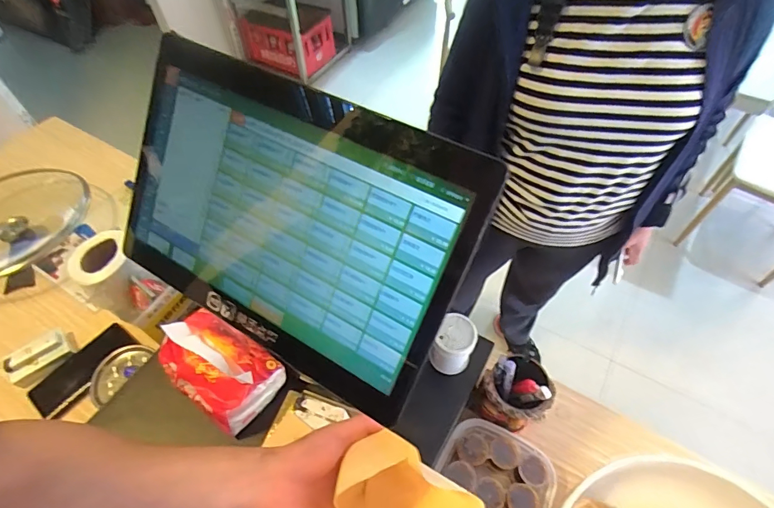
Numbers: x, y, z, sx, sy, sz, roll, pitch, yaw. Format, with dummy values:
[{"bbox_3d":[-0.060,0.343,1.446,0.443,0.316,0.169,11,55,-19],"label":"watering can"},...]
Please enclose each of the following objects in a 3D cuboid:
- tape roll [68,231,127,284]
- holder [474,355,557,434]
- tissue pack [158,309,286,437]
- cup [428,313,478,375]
[{"bbox_3d":[-0.448,0.005,0.670,0.076,0.023,0.095,27,60,19],"label":"tape roll"},{"bbox_3d":[0.177,0.204,0.604,0.089,0.116,0.081,-1,55,1],"label":"holder"},{"bbox_3d":[-0.219,0.143,0.548,0.148,0.060,0.102,31,61,21],"label":"tissue pack"},{"bbox_3d":[0.088,0.119,0.565,0.052,0.074,0.058,26,60,19],"label":"cup"}]

